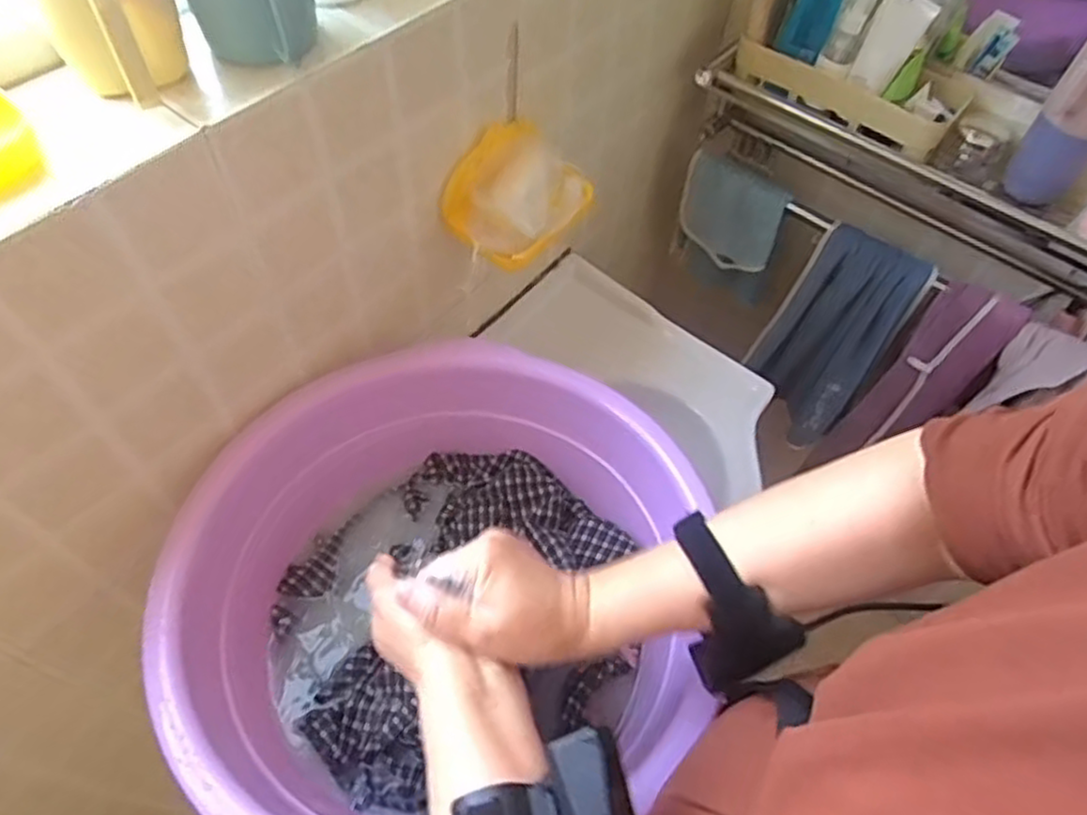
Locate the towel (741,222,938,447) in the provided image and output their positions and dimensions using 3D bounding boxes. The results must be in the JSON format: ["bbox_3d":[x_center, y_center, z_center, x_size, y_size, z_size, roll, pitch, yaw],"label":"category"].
[{"bbox_3d":[0.385,-0.090,0.999,0.156,0.344,0.051,39,62,20],"label":"towel"}]

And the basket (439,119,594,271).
[{"bbox_3d":[-0.020,-0.199,0.661,0.095,0.069,0.125,36,61,19],"label":"basket"}]

